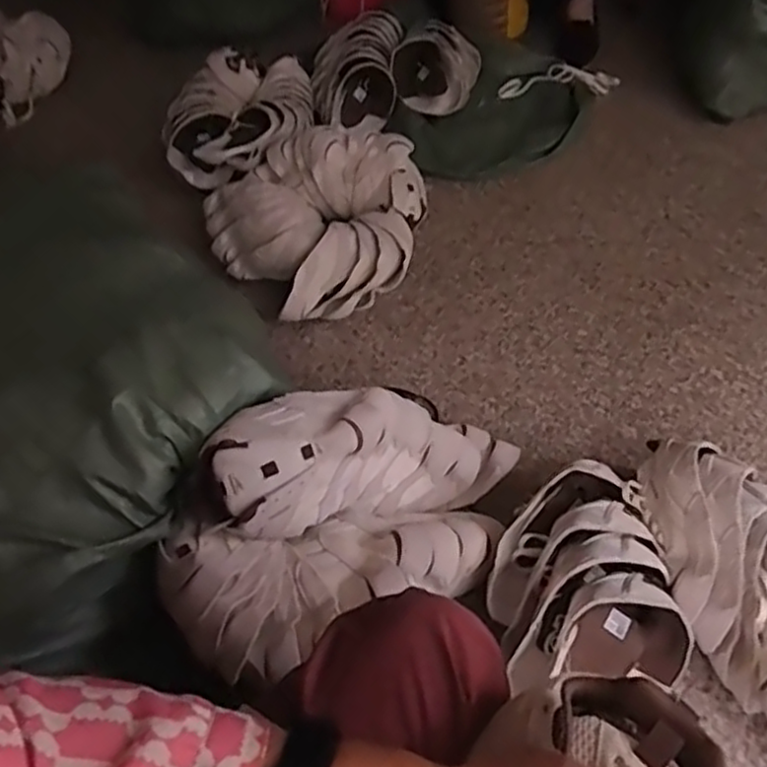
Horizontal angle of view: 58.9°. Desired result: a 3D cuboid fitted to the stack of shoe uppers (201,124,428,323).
[{"bbox_3d":[-0.105,-0.301,1.237,0.384,0.167,0.354,-38,56,-23],"label":"stack of shoe uppers"}]

